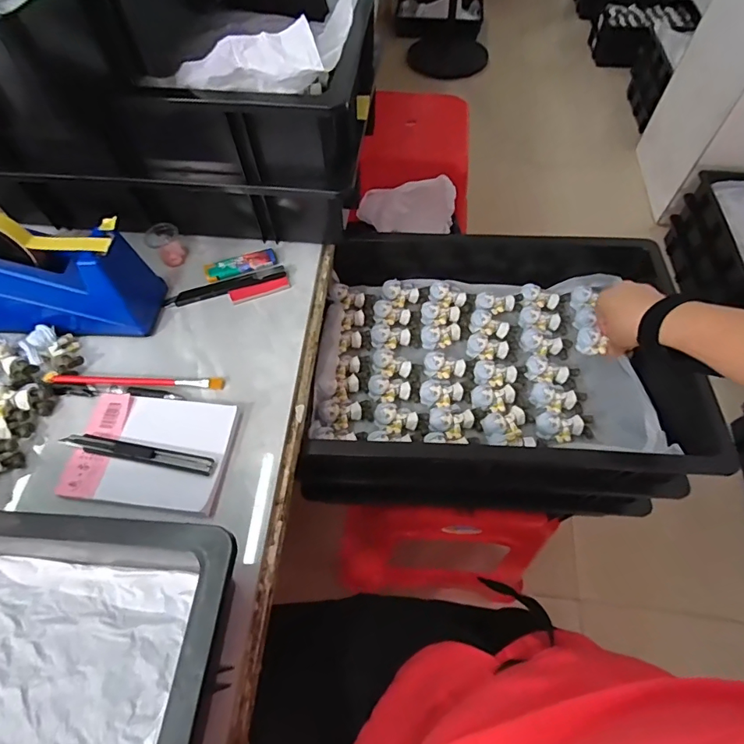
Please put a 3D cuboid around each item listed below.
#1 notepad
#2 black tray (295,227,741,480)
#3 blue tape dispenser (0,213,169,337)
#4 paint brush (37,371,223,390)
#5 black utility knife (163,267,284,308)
[{"bbox_3d":[-0.194,0.067,0.403,0.134,0.020,0.099,6,61,5],"label":"notepad"},{"bbox_3d":[0.144,-0.044,0.563,0.408,0.090,0.346,2,60,3],"label":"black tray"},{"bbox_3d":[-0.331,-0.095,0.442,0.207,0.119,0.067,1,60,3],"label":"blue tape dispenser"},{"bbox_3d":[-0.228,0.007,0.439,0.168,0.017,0.013,0,60,2],"label":"paint brush"},{"bbox_3d":[-0.160,-0.093,0.500,0.131,0.005,0.019,-16,61,-7],"label":"black utility knife"}]

